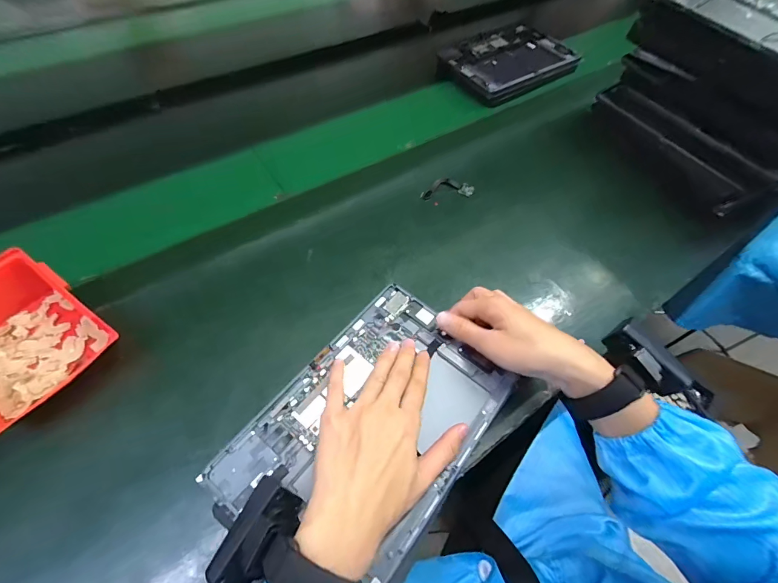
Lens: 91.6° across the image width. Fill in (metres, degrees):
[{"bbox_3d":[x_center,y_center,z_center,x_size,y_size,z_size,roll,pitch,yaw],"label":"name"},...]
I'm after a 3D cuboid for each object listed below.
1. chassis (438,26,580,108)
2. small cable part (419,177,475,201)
[{"bbox_3d":[0.230,-0.449,0.731,0.271,0.027,0.182,-32,64,-22],"label":"chassis"},{"bbox_3d":[0.084,-0.151,0.552,0.083,0.007,0.037,-9,58,-10],"label":"small cable part"}]

